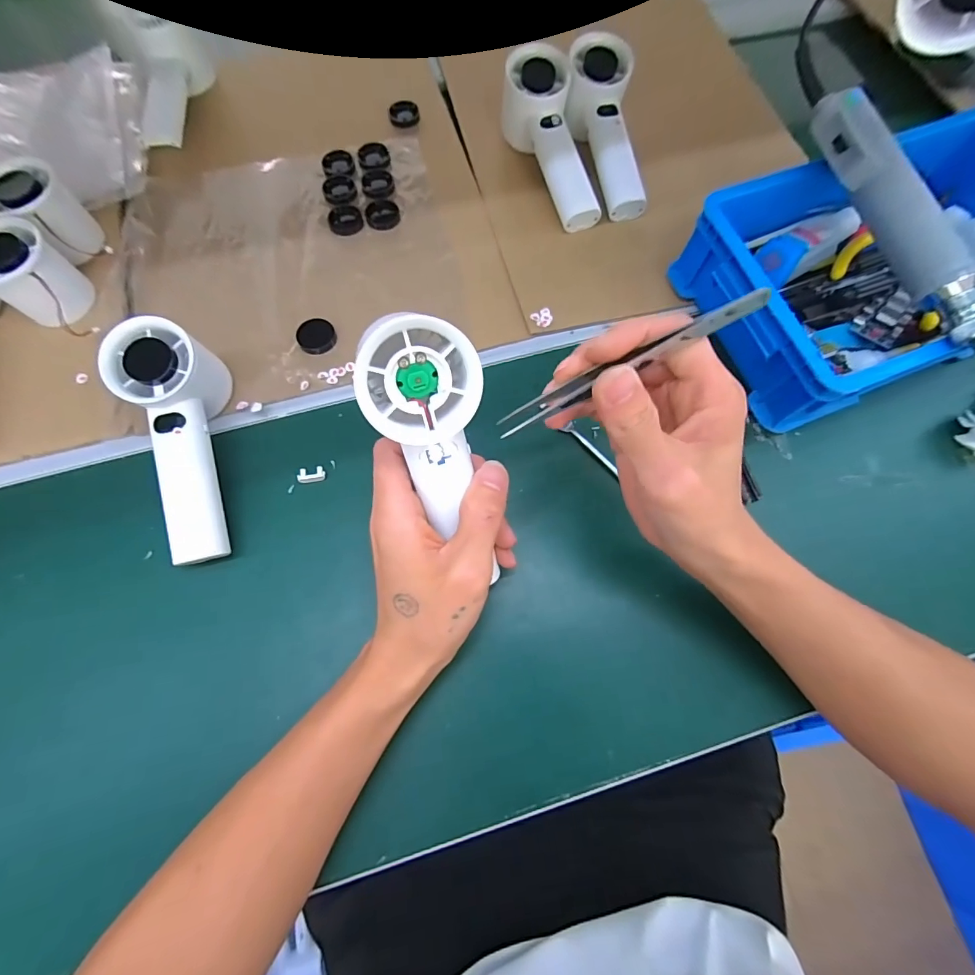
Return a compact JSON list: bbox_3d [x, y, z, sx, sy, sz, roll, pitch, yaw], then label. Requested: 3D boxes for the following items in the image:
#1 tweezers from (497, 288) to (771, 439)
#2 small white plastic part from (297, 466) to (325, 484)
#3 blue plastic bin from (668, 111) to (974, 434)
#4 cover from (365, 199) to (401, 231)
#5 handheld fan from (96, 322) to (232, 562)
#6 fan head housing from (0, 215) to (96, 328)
[{"bbox_3d":[0.062,-0.054,0.204,0.124,0.010,0.011,-25,74,17],"label":"tweezers"},{"bbox_3d":[-0.128,-0.009,0.324,0.019,0.006,0.011,-7,71,-3],"label":"small white plastic part"},{"bbox_3d":[0.300,-0.171,0.342,0.265,0.071,0.175,-23,73,-9],"label":"blue plastic bin"},{"bbox_3d":[-0.093,-0.245,0.399,0.030,0.004,0.030,0,71,-1],"label":"cover"},{"bbox_3d":[-0.207,-0.029,0.307,0.055,0.056,0.159,-11,90,-4],"label":"handheld fan"},{"bbox_3d":[-0.329,-0.153,0.321,0.063,0.042,0.054,32,73,10],"label":"fan head housing"}]

